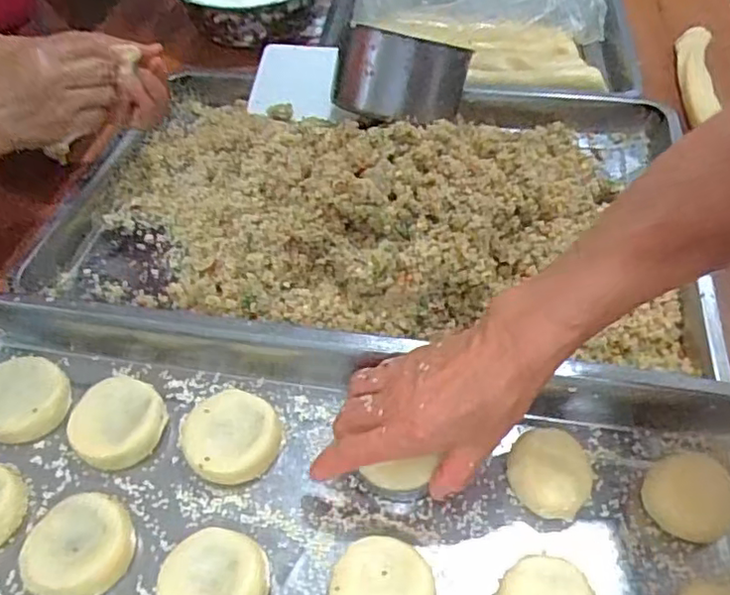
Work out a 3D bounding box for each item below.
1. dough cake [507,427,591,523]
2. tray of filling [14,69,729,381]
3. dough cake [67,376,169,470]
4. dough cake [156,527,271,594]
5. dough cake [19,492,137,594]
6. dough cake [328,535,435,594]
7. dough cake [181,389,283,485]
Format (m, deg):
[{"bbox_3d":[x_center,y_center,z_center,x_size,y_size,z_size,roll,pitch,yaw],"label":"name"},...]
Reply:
[{"bbox_3d":[0.115,0.110,0.390,0.049,0.029,0.048,0,52,0],"label":"dough cake"},{"bbox_3d":[0.018,-0.121,0.601,0.573,0.110,0.338,9,51,7],"label":"tray of filling"},{"bbox_3d":[-0.166,0.085,0.415,0.057,0.023,0.057,0,52,0],"label":"dough cake"},{"bbox_3d":[-0.086,0.165,0.355,0.059,0.022,0.059,0,52,0],"label":"dough cake"},{"bbox_3d":[-0.172,0.150,0.372,0.057,0.026,0.055,0,52,0],"label":"dough cake"},{"bbox_3d":[0.009,0.169,0.352,0.057,0.021,0.056,5,52,4],"label":"dough cake"},{"bbox_3d":[-0.090,0.091,0.416,0.063,0.025,0.065,-7,52,-4],"label":"dough cake"}]

